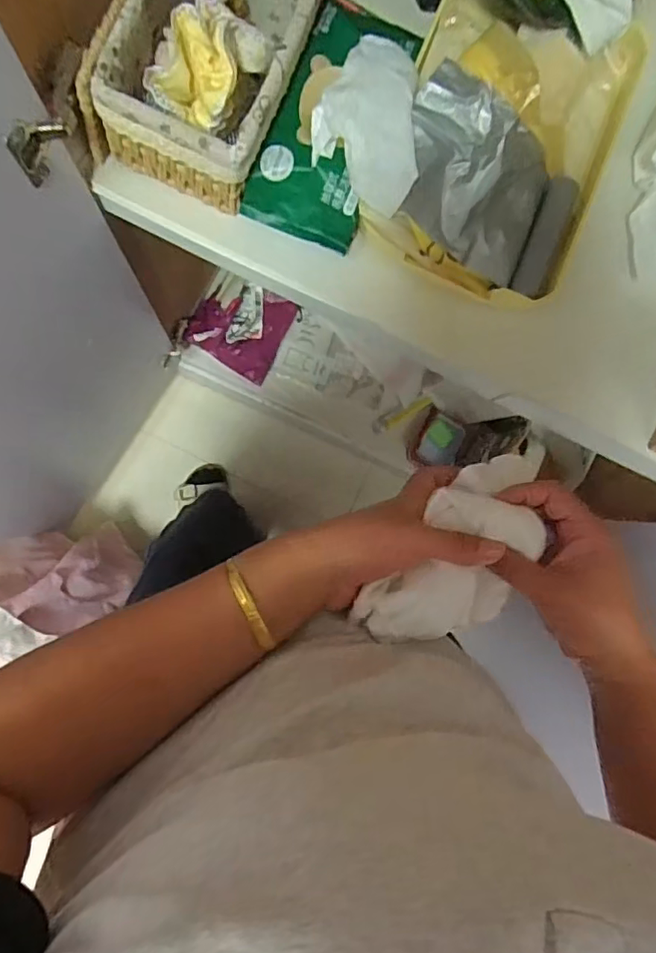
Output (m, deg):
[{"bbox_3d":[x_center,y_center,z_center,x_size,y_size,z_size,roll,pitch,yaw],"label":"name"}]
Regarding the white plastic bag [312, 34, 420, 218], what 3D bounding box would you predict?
[{"bbox_3d":[0.030,-0.293,0.460,0.077,0.052,0.150,2,87,-7],"label":"white plastic bag"}]

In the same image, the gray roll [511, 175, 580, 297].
[{"bbox_3d":[0.200,-0.219,0.522,0.030,0.026,0.112,20,85,-6],"label":"gray roll"}]

